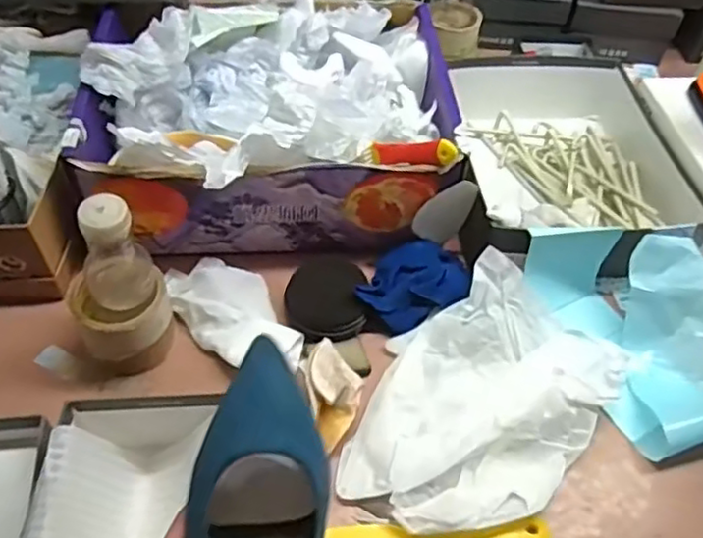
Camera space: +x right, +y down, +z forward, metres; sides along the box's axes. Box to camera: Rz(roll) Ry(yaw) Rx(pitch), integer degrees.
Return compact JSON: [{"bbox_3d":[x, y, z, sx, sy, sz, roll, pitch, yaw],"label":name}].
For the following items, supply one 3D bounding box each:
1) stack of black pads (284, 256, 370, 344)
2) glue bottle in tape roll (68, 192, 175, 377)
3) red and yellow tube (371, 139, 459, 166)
[{"bbox_3d":[-0.029,0.031,0.683,0.083,0.019,0.085,-4,75,8],"label":"stack of black pads"},{"bbox_3d":[-0.216,0.016,0.600,0.082,0.190,0.075,-21,56,-19],"label":"glue bottle in tape roll"},{"bbox_3d":[0.063,-0.116,0.660,0.083,0.024,0.017,3,50,18],"label":"red and yellow tube"}]

